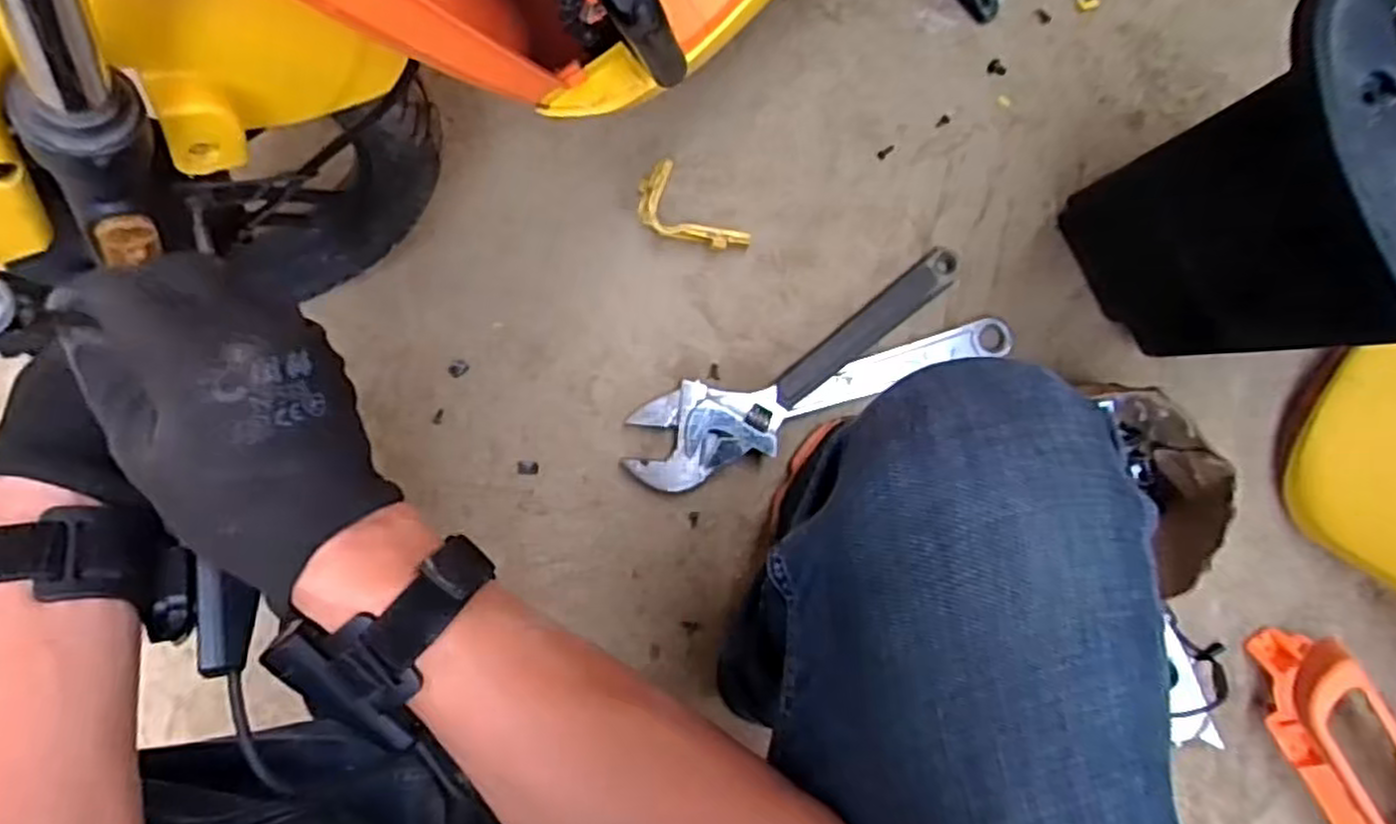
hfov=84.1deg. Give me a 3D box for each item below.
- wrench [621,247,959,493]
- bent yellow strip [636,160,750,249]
[{"bbox_3d":[0.090,-0.038,0.680,0.343,0.037,0.089,-32,92,-3],"label":"wrench"},{"bbox_3d":[-0.010,-0.169,0.683,0.102,0.034,0.055,43,87,-2],"label":"bent yellow strip"}]

